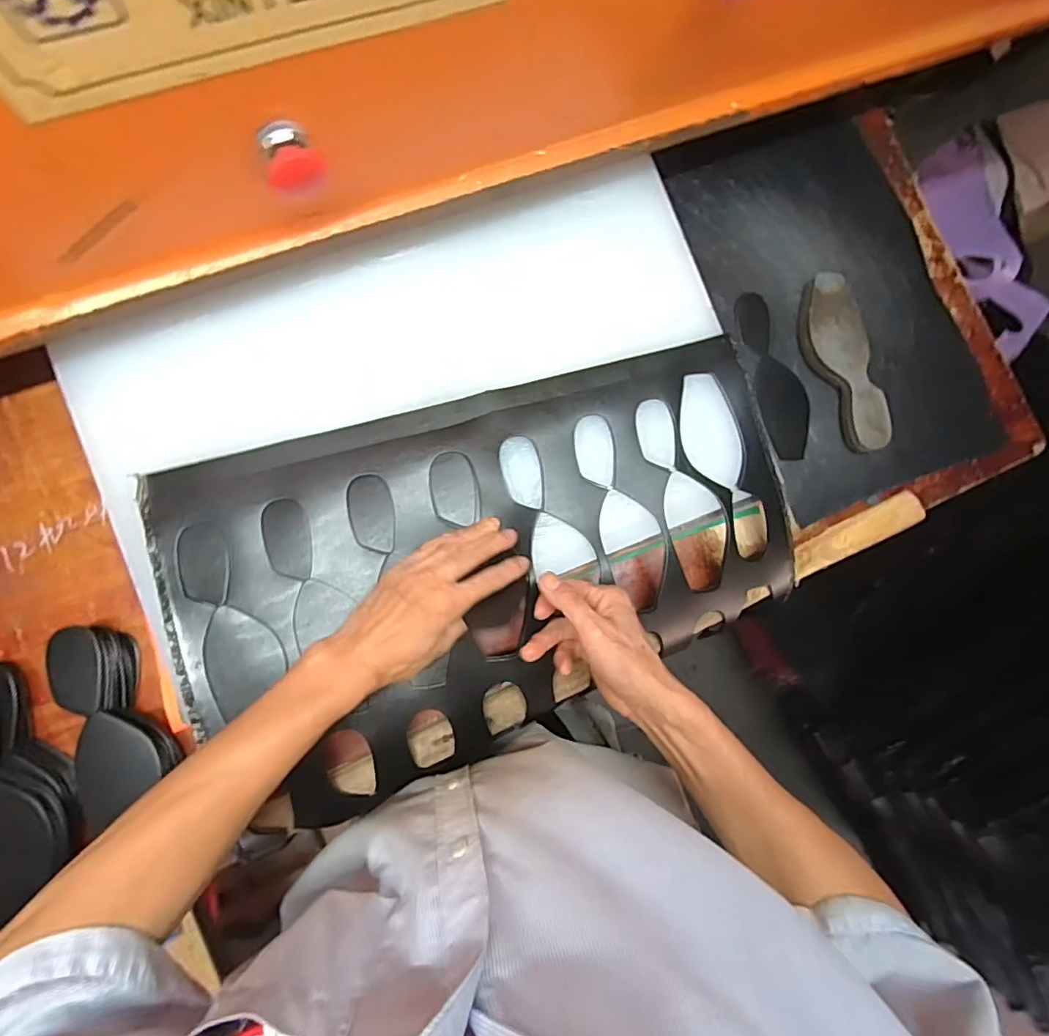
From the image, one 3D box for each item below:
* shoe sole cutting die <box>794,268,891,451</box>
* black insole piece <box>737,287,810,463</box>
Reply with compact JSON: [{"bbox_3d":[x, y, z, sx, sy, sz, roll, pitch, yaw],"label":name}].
[{"bbox_3d":[0.351,-0.171,0.595,0.062,0.032,0.197,-17,87,-9],"label":"shoe sole cutting die"},{"bbox_3d":[0.284,-0.161,0.608,0.053,0.006,0.190,-13,87,-4],"label":"black insole piece"}]

